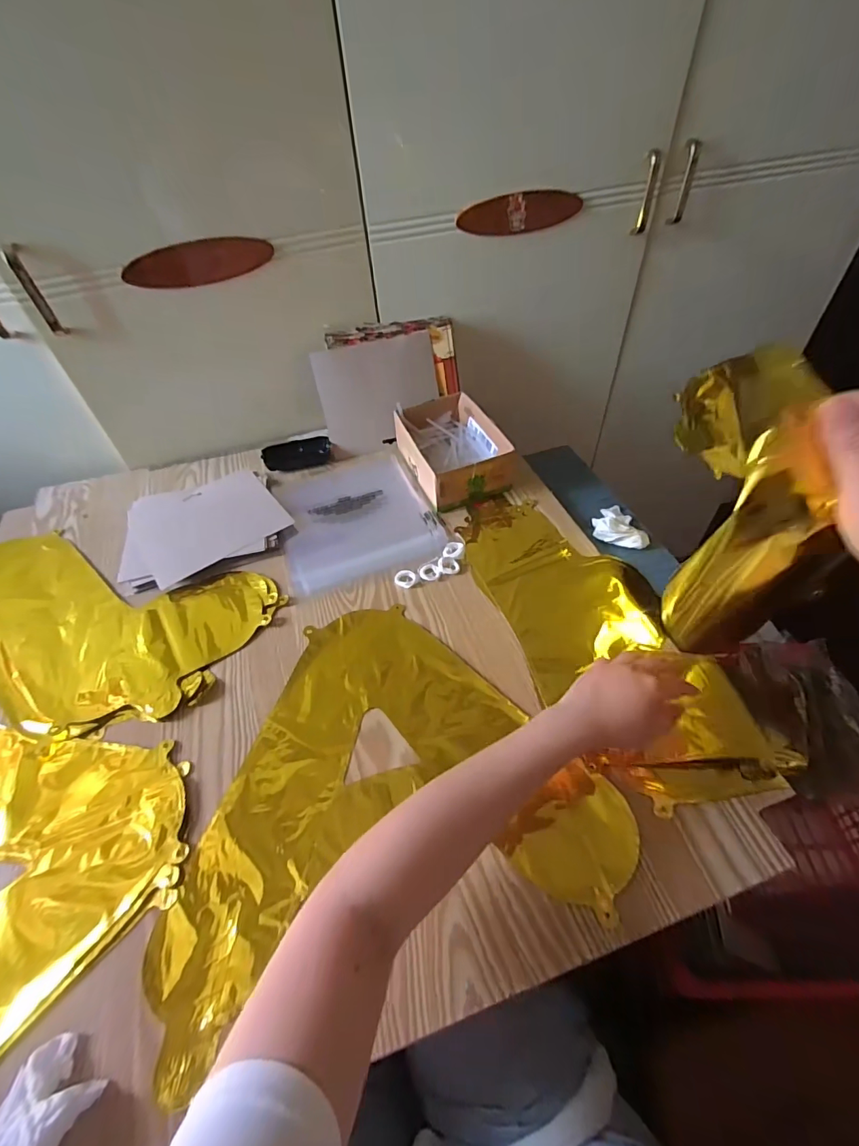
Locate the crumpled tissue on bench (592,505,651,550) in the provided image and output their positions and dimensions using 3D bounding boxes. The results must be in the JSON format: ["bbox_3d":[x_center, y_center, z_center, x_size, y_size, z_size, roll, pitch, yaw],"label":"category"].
[{"bbox_3d":[0.267,-0.069,0.647,0.075,0.022,0.075,15,53,16],"label":"crumpled tissue on bench"}]

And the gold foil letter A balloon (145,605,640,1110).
[{"bbox_3d":[-0.052,0.179,0.453,0.383,0.011,0.335,-16,51,-8],"label":"gold foil letter A balloon"}]

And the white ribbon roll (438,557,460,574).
[{"bbox_3d":[0.025,-0.010,0.602,0.028,0.006,0.024,-2,50,3],"label":"white ribbon roll"}]

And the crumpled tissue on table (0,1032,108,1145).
[{"bbox_3d":[-0.266,0.354,0.301,0.053,0.035,0.073,29,58,25],"label":"crumpled tissue on table"}]

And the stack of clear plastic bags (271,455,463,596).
[{"bbox_3d":[-0.105,-0.085,0.682,0.215,0.011,0.245,-17,51,-9],"label":"stack of clear plastic bags"}]

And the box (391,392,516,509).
[{"bbox_3d":[0.033,-0.197,0.729,0.137,0.064,0.205,-18,51,-10],"label":"box"}]

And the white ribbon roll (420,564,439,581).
[{"bbox_3d":[0.000,-0.001,0.599,0.025,0.005,0.024,-2,50,3],"label":"white ribbon roll"}]

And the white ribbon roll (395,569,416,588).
[{"bbox_3d":[-0.031,0.008,0.594,0.026,0.005,0.025,-2,50,3],"label":"white ribbon roll"}]

